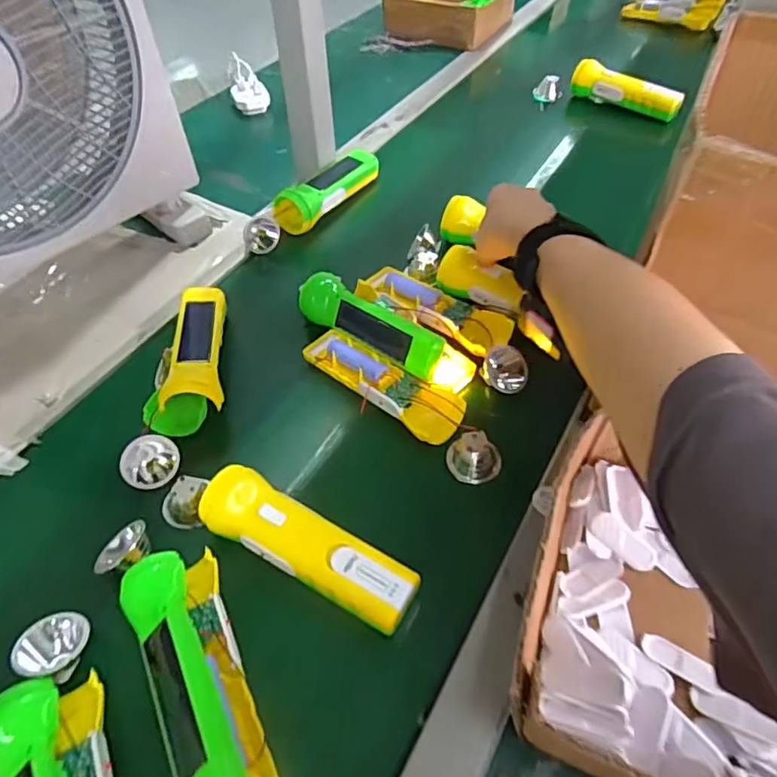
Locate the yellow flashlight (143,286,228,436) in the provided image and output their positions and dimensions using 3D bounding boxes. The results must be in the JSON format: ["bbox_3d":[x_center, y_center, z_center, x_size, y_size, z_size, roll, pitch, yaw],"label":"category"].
[{"bbox_3d":[-0.184,-0.033,0.547,0.061,0.045,0.170,-6,50,-4],"label":"yellow flashlight"}]

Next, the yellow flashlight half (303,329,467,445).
[{"bbox_3d":[-0.009,-0.009,0.523,0.165,0.024,0.052,34,58,26],"label":"yellow flashlight half"}]

